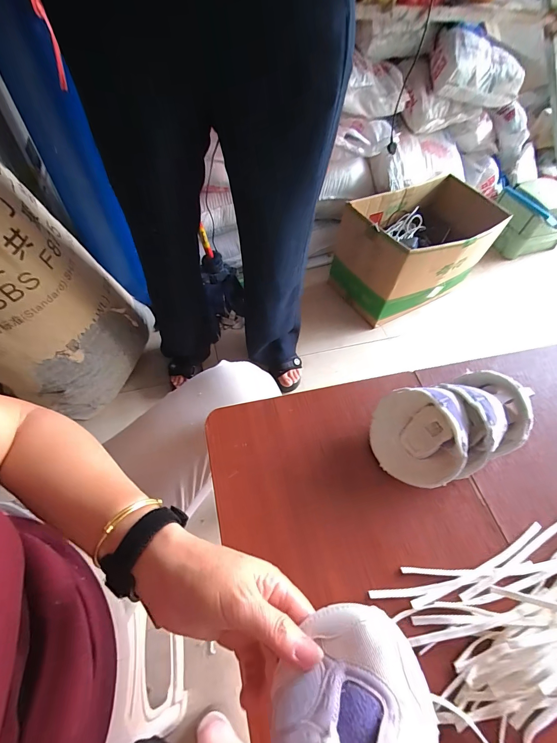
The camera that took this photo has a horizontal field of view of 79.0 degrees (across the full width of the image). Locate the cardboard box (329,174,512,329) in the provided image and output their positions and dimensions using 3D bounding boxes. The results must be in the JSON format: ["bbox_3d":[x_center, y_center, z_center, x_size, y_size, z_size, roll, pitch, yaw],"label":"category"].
[{"bbox_3d":[0.476,-0.415,1.192,0.472,0.309,0.309,-18,60,-16],"label":"cardboard box"}]

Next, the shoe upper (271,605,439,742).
[{"bbox_3d":[0.040,0.198,0.190,0.100,0.047,0.096,-11,58,-11],"label":"shoe upper"}]

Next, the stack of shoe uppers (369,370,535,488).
[{"bbox_3d":[0.198,0.060,0.384,0.164,0.071,0.108,-11,59,-11],"label":"stack of shoe uppers"}]

